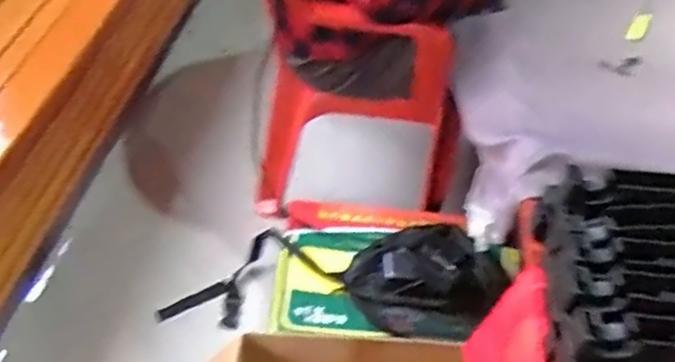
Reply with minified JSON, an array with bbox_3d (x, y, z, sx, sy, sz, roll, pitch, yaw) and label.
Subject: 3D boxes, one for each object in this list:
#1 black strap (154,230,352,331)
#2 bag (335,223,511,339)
[{"bbox_3d":[-0.162,0.172,1.162,0.352,0.076,0.142,-24,46,20],"label":"black strap"},{"bbox_3d":[0.132,0.148,1.037,0.199,0.109,0.198,-34,59,-29],"label":"bag"}]

